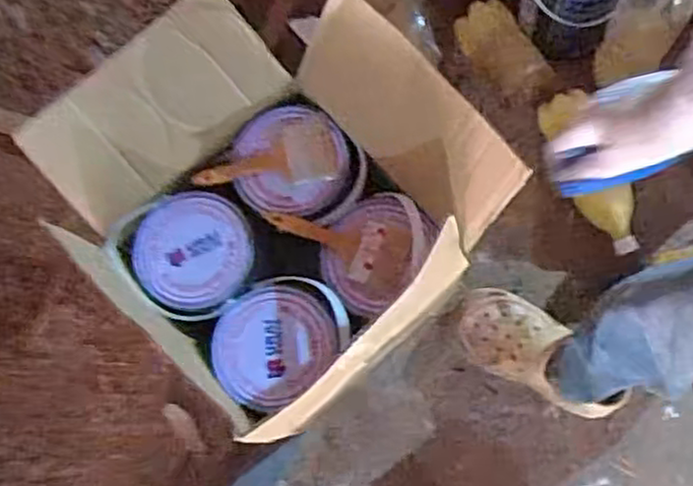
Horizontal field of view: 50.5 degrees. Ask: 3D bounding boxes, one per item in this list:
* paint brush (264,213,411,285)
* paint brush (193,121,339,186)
[{"bbox_3d":[-0.015,-0.002,0.963,0.189,0.018,0.077,17,81,7],"label":"paint brush"},{"bbox_3d":[-0.111,-0.118,0.999,0.189,0.011,0.084,-8,79,2],"label":"paint brush"}]

